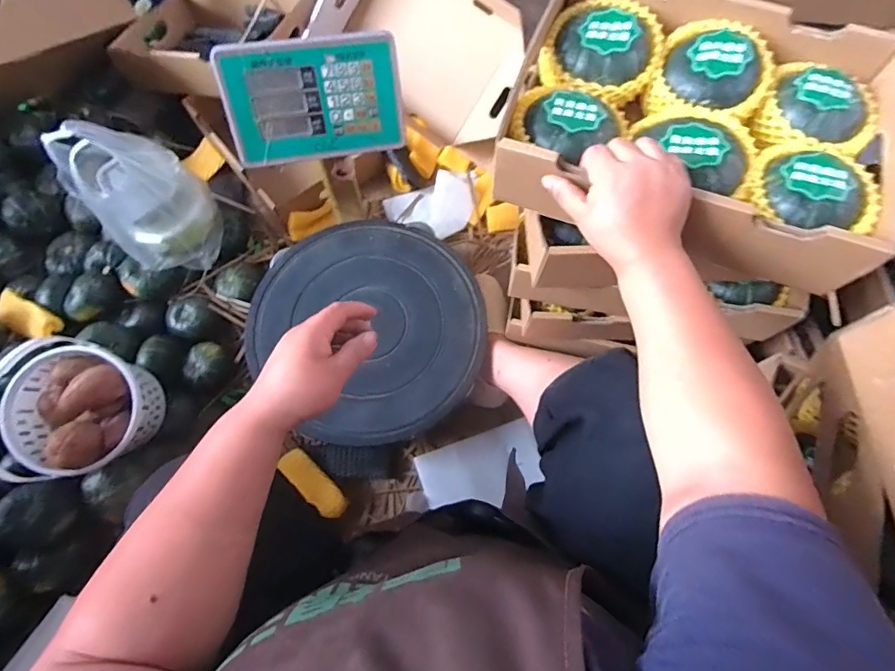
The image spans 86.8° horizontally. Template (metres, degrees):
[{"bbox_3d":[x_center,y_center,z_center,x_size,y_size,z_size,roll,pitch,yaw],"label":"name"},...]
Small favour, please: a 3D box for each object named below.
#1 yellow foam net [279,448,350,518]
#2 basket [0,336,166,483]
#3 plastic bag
[{"bbox_3d":[-0.215,0.242,0.765,0.043,0.036,0.127,-44,94,-14],"label":"yellow foam net"},{"bbox_3d":[-0.535,0.106,0.660,0.172,0.207,0.183,0,70,0],"label":"basket"},{"bbox_3d":[-0.506,-0.238,0.783,0.163,0.286,0.161,-40,75,-13],"label":"plastic bag"}]

